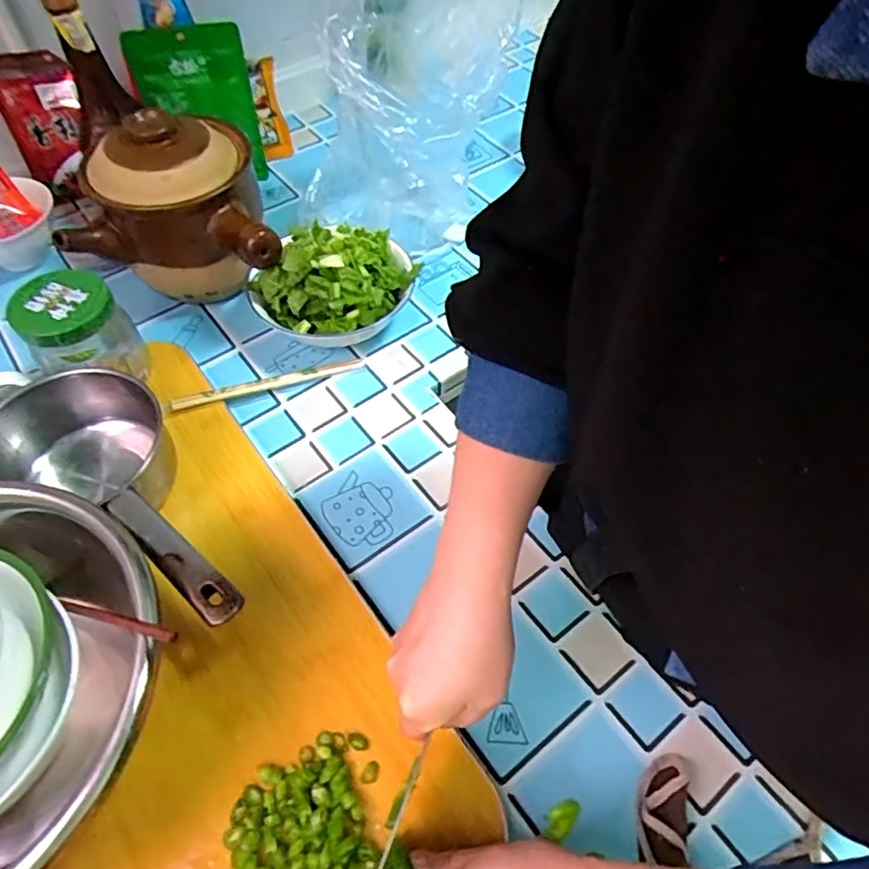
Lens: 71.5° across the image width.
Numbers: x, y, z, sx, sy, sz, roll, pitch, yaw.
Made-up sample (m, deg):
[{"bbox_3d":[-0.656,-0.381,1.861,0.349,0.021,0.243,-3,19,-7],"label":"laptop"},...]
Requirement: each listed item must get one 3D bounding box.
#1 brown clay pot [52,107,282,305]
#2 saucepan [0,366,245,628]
[{"bbox_3d":[-0.273,-0.226,0.636,0.187,0.161,0.187,0,56,0],"label":"brown clay pot"},{"bbox_3d":[-0.249,0.052,0.483,0.129,0.096,0.304,-38,51,-23],"label":"saucepan"}]

